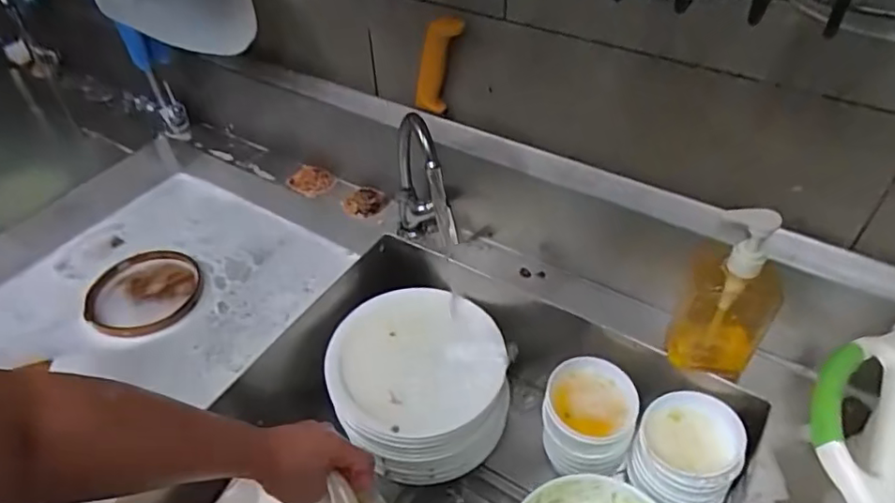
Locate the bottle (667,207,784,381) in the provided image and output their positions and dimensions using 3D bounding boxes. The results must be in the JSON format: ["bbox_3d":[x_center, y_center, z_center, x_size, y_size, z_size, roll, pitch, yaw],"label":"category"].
[{"bbox_3d":[0.302,0.042,0.622,0.089,0.219,0.075,28,52,28],"label":"bottle"}]

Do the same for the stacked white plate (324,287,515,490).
[{"bbox_3d":[-0.039,0.180,0.824,0.226,0.110,0.230,-2,45,2],"label":"stacked white plate"}]

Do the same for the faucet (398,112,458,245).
[{"bbox_3d":[-0.030,-0.078,0.765,0.072,0.272,0.073,-7,72,-3],"label":"faucet"}]

